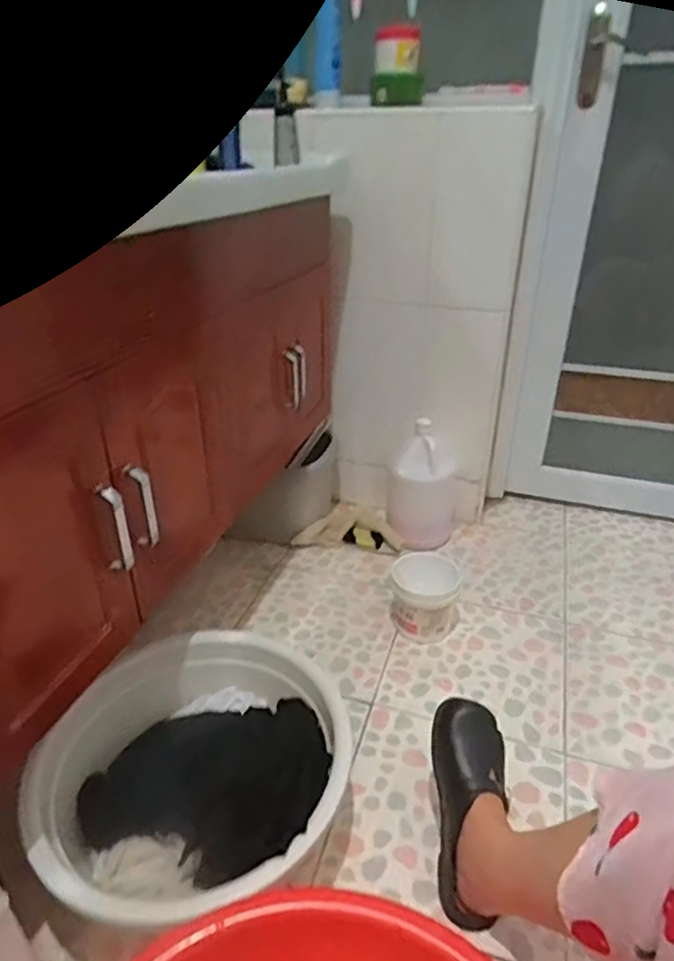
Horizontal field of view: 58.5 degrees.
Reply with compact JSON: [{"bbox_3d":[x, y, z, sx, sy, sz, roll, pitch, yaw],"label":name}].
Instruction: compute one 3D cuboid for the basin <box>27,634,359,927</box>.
[{"bbox_3d":[-0.162,0.382,0.767,0.339,0.134,0.382,18,35,27],"label":"basin"}]

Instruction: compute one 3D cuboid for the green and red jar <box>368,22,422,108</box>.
[{"bbox_3d":[0.119,-0.809,1.170,0.097,0.131,0.102,3,31,8],"label":"green and red jar"}]

